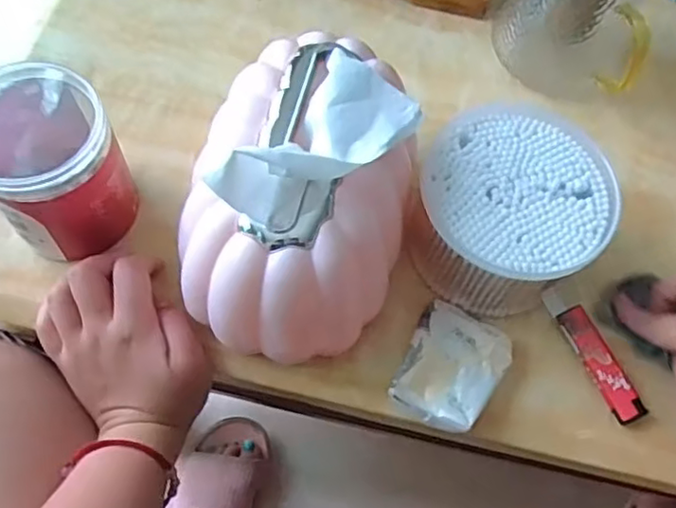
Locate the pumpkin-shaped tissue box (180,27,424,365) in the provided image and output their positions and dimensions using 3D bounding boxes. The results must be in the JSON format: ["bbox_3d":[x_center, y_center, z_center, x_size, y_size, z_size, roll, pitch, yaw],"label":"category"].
[{"bbox_3d":[-0.018,-0.037,0.387,0.121,0.136,0.173,14,64,2],"label":"pumpkin-shaped tissue box"}]

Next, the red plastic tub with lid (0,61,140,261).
[{"bbox_3d":[-0.176,-0.053,0.404,0.078,0.106,0.072,1,64,-2],"label":"red plastic tub with lid"}]

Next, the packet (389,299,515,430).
[{"bbox_3d":[0.072,0.072,0.411,0.058,0.017,0.077,29,66,11],"label":"packet"}]

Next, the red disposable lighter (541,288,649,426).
[{"bbox_3d":[0.168,0.064,0.423,0.020,0.012,0.097,-22,67,-13],"label":"red disposable lighter"}]

